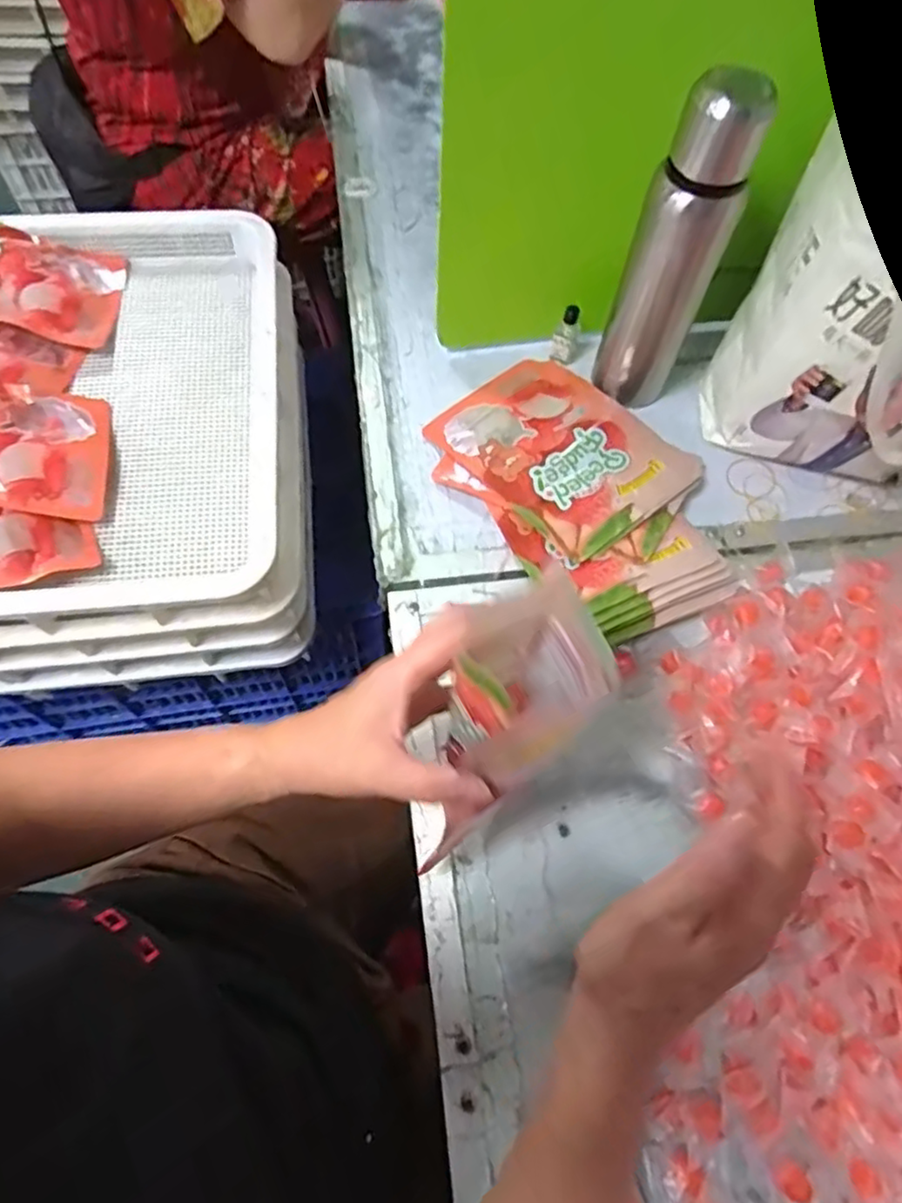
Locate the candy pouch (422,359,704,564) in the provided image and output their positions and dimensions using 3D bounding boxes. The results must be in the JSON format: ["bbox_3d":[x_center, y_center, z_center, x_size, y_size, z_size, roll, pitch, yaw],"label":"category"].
[{"bbox_3d":[0.107,-0.151,0.663,0.172,0.035,0.225,-37,71,-18],"label":"candy pouch"}]

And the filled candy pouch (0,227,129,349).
[{"bbox_3d":[-0.474,-0.350,0.719,0.221,0.018,0.137,12,63,-21],"label":"filled candy pouch"}]

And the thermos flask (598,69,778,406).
[{"bbox_3d":[0.195,-0.296,0.583,0.062,0.262,0.061,-17,66,-11],"label":"thermos flask"}]

